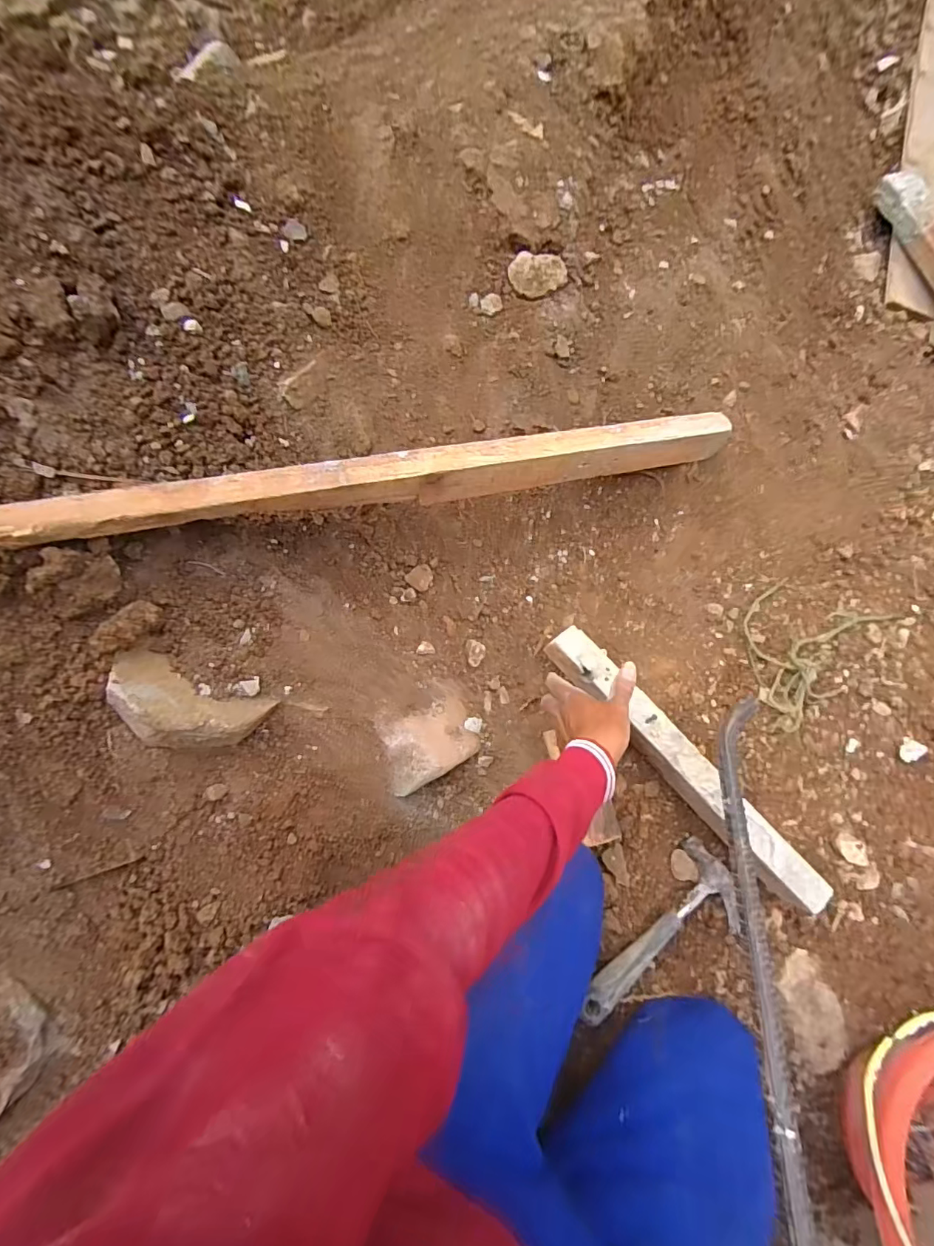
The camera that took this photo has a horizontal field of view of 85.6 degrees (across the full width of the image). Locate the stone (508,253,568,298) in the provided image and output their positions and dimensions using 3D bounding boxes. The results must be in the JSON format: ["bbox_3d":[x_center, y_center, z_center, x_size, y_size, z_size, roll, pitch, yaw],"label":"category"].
[{"bbox_3d":[0.090,-0.441,0.643,0.073,0.025,0.060,9,70,2],"label":"stone"}]

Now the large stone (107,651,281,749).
[{"bbox_3d":[-0.272,0.085,0.489,0.142,0.043,0.075,29,69,-25],"label":"large stone"}]

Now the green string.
[{"bbox_3d":[0.510,0.013,0.730,0.285,0.041,0.174,-29,74,-11],"label":"green string"}]

